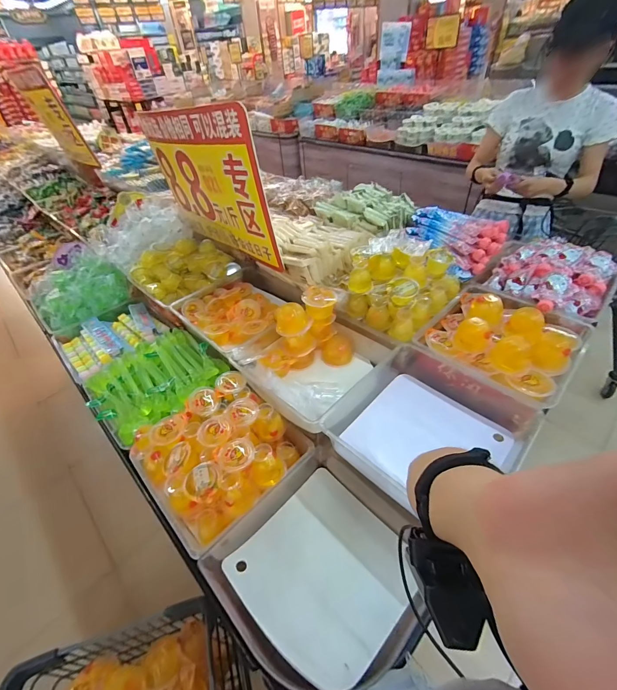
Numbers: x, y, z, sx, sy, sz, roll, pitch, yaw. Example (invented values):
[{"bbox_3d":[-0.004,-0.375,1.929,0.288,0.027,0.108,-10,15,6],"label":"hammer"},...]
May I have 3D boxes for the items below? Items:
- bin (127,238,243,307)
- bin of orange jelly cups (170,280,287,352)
[{"bbox_3d":[-0.410,-0.256,1.087,0.286,0.100,0.256,-36,51,-28],"label":"bin"},{"bbox_3d":[-0.207,-0.110,0.955,0.272,0.075,0.308,-36,51,-28],"label":"bin of orange jelly cups"}]

